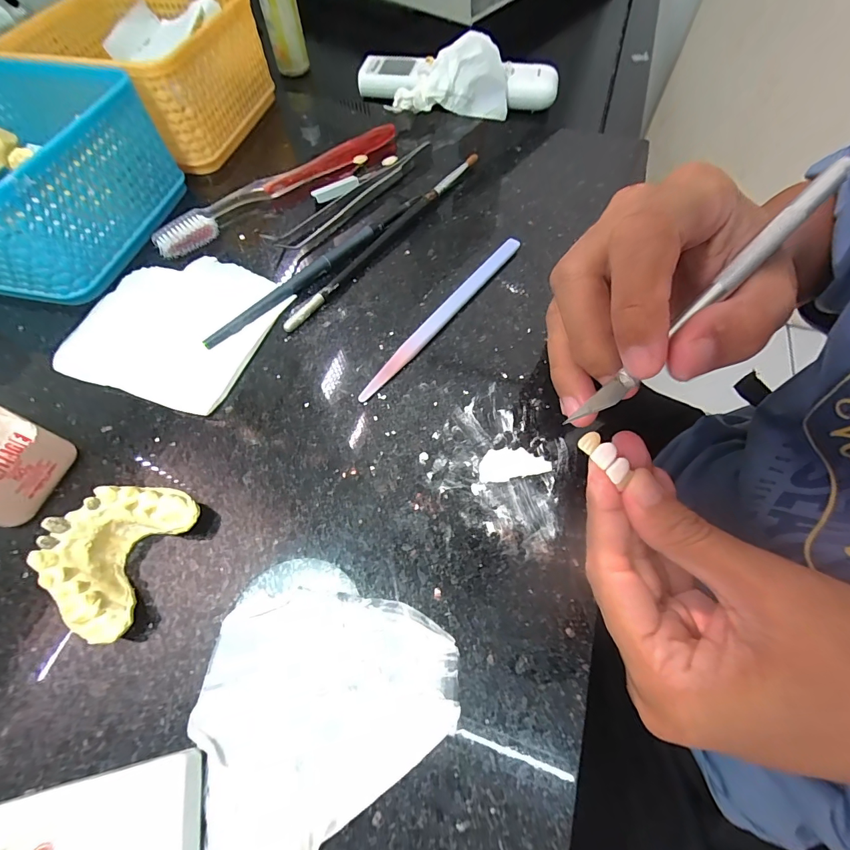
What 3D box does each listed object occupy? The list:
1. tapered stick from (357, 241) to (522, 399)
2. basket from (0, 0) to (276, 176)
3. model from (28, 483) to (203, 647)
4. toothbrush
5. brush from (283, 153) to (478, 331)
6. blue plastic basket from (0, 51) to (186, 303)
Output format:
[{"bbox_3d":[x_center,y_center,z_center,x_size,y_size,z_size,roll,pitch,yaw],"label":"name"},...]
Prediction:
[{"bbox_3d":[0.012,-0.063,0.217,0.009,0.006,0.138,35,68,17],"label":"tapered stick"},{"bbox_3d":[-0.201,-0.259,0.292,0.130,0.066,0.130,12,63,6],"label":"basket"},{"bbox_3d":[-0.118,0.048,0.151,0.037,0.026,0.054,18,64,10],"label":"model"},{"bbox_3d":[-0.096,-0.165,0.267,0.183,0.016,0.017,-40,69,-19],"label":"toothbrush"},{"bbox_3d":[-0.020,-0.120,0.245,0.009,0.010,0.186,34,67,17],"label":"brush"},{"bbox_3d":[-0.238,-0.147,0.233,0.130,0.063,0.134,10,63,5],"label":"blue plastic basket"}]

